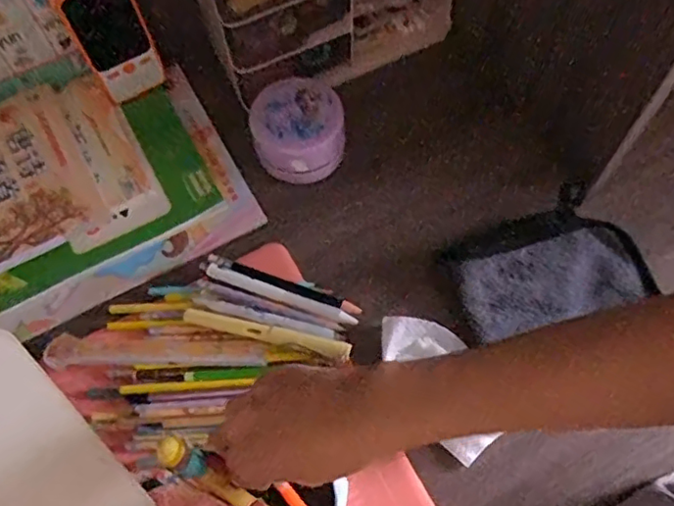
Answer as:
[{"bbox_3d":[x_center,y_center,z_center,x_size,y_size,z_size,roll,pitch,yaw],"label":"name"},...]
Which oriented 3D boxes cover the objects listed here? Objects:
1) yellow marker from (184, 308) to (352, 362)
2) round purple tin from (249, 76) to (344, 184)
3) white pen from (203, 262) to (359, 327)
[{"bbox_3d":[-0.058,0.064,0.491,0.140,0.009,0.014,13,67,7],"label":"yellow marker"},{"bbox_3d":[-0.035,-0.109,0.552,0.079,0.061,0.072,-1,66,2],"label":"round purple tin"},{"bbox_3d":[-0.047,0.034,0.507,0.133,0.006,0.012,19,68,10],"label":"white pen"}]

